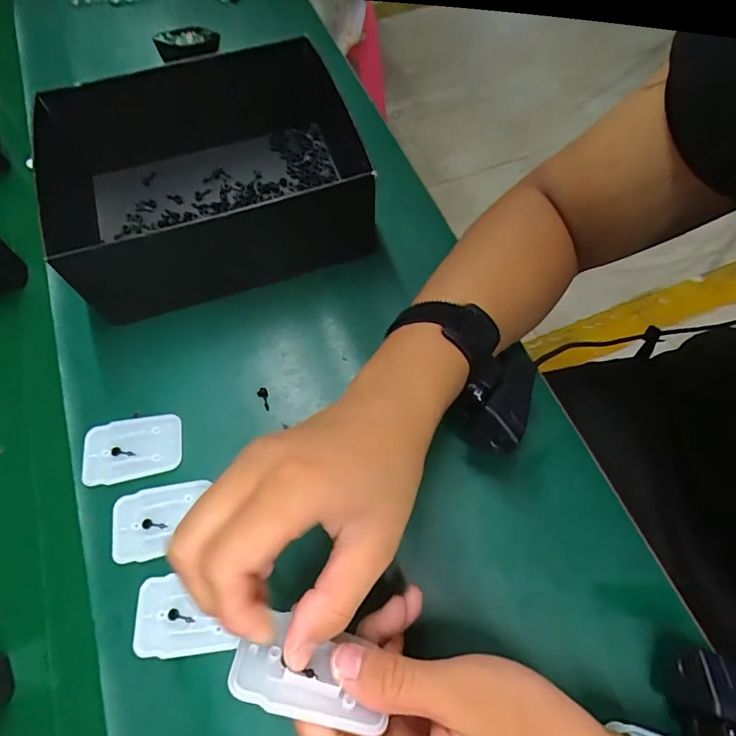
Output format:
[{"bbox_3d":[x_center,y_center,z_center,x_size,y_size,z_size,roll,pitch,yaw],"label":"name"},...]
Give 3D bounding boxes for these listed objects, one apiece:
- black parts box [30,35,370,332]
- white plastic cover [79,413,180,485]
[{"bbox_3d":[-0.139,-0.180,0.410,0.232,0.092,0.236,-17,63,-6],"label":"black parts box"},{"bbox_3d":[-0.170,0.057,0.334,0.070,0.004,0.044,-10,63,-2],"label":"white plastic cover"}]

